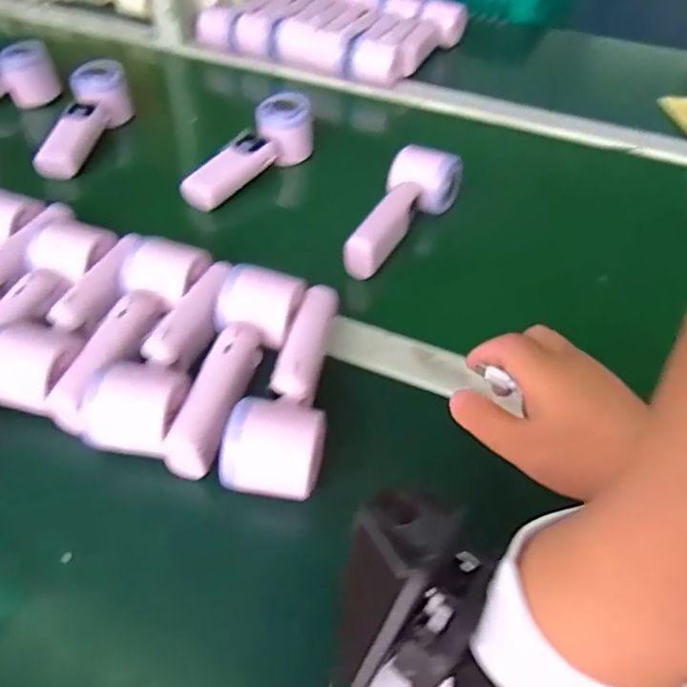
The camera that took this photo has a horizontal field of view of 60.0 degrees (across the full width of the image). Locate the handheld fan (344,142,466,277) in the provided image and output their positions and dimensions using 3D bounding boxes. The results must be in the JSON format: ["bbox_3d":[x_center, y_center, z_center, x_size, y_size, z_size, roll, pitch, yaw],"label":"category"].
[{"bbox_3d":[0.056,-0.124,0.557,0.060,0.054,0.161,21,51,17],"label":"handheld fan"}]

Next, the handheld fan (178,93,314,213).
[{"bbox_3d":[-0.101,-0.204,0.627,0.054,0.054,0.169,34,56,26],"label":"handheld fan"}]

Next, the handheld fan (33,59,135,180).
[{"bbox_3d":[-0.291,-0.254,0.666,0.053,0.051,0.174,7,48,5],"label":"handheld fan"}]

